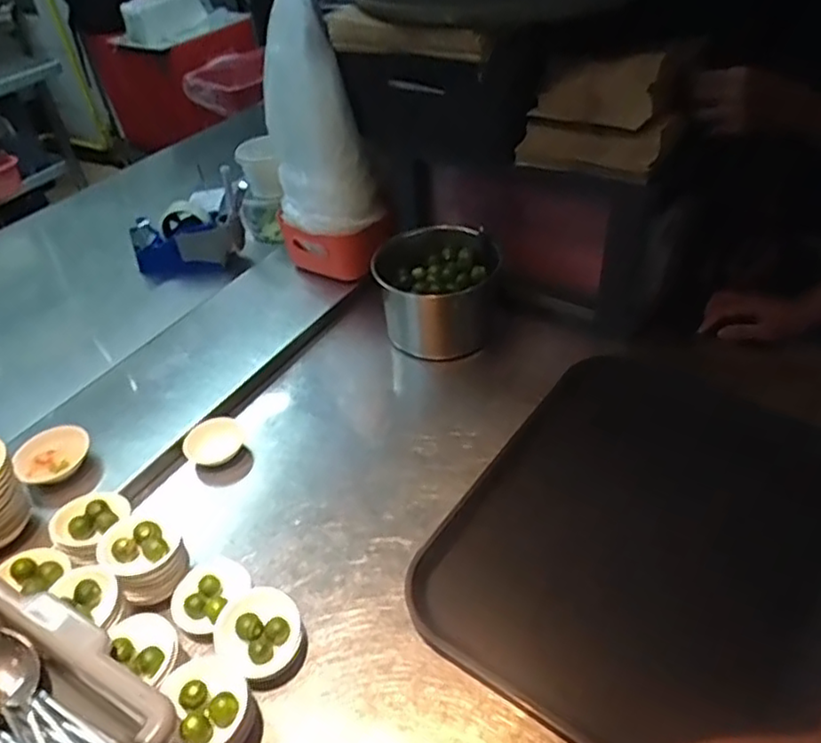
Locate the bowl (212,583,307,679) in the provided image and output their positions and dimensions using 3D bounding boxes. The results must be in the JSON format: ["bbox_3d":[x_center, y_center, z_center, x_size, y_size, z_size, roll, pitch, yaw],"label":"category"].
[{"bbox_3d":[-0.142,0.241,0.620,0.075,0.039,0.084,-23,44,-19],"label":"bowl"}]

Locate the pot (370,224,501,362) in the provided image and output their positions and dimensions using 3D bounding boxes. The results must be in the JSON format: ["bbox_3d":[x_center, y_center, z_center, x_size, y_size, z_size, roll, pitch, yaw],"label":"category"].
[{"bbox_3d":[0.038,-0.105,0.927,0.162,0.140,0.130,-2,41,4],"label":"pot"}]

